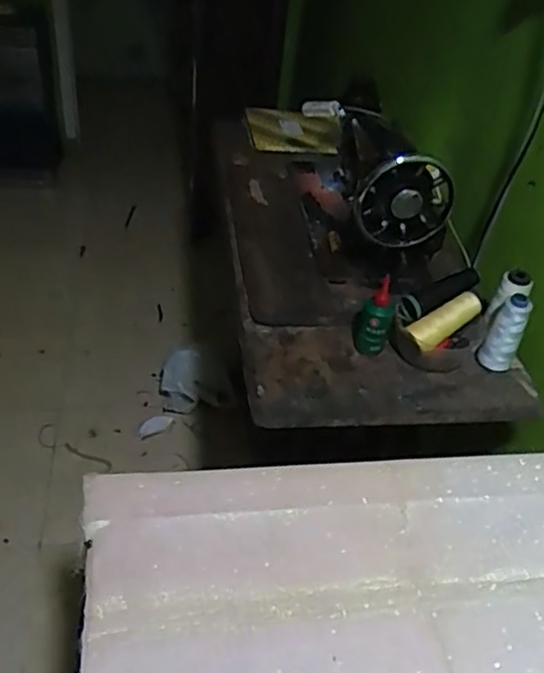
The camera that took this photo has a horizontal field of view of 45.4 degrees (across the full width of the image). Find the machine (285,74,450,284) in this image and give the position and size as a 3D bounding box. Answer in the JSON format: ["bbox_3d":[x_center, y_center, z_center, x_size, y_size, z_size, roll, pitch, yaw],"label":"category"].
[{"bbox_3d":[0.153,-0.271,1.068,0.177,0.211,0.408,0,40,-7],"label":"machine"}]

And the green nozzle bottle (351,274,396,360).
[{"bbox_3d":[0.138,-0.025,0.875,0.049,0.113,0.035,13,40,9],"label":"green nozzle bottle"}]

